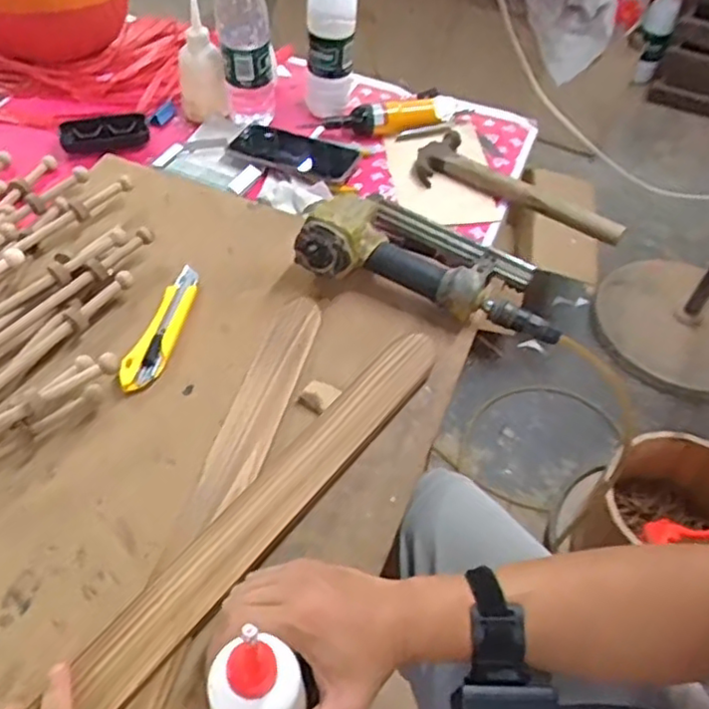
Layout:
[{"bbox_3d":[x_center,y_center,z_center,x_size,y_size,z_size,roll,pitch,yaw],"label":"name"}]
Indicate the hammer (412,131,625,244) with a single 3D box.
[{"bbox_3d":[0.202,-0.206,0.843,0.275,0.035,0.079,32,55,19],"label":"hammer"}]

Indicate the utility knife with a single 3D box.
[{"bbox_3d":[-0.189,-0.030,0.679,0.035,0.012,0.161,13,51,5],"label":"utility knife"}]

